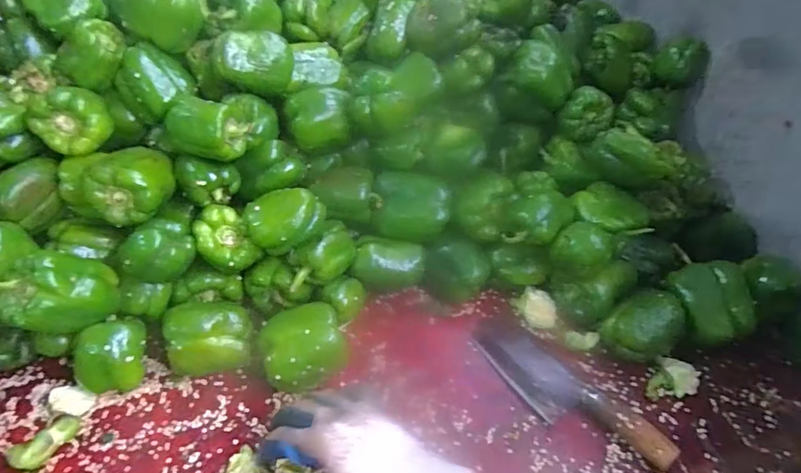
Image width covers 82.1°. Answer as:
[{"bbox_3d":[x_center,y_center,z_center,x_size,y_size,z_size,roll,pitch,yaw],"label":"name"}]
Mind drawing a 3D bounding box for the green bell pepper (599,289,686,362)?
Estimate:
[{"bbox_3d":[0.277,0.104,0.519,0.079,0.058,0.063,-24,52,-24],"label":"green bell pepper"}]

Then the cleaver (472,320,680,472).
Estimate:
[{"bbox_3d":[0.169,0.158,0.481,0.066,0.031,0.214,-27,54,-27],"label":"cleaver"}]

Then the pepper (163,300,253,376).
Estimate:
[{"bbox_3d":[-0.197,0.110,0.478,0.077,0.069,0.060,-1,46,-4],"label":"pepper"}]

